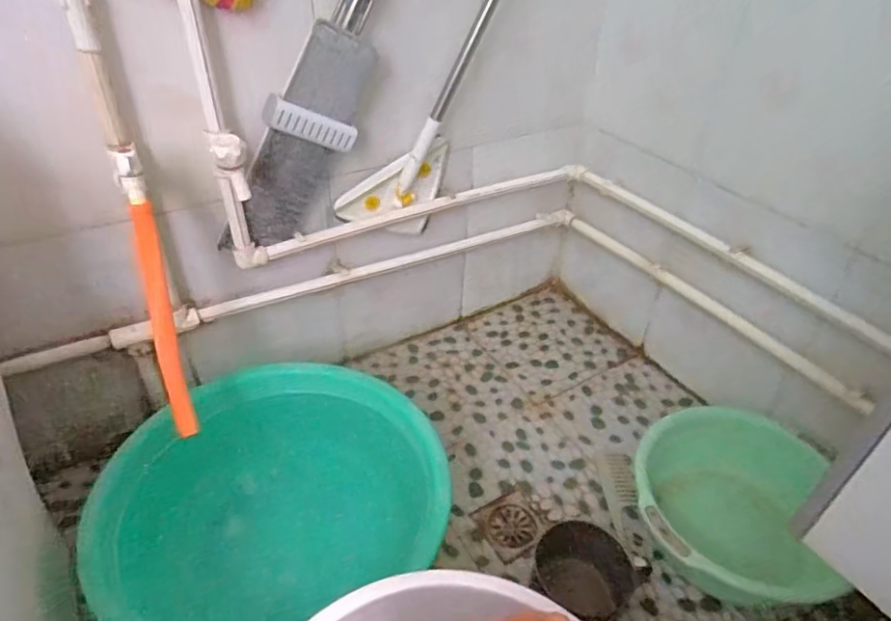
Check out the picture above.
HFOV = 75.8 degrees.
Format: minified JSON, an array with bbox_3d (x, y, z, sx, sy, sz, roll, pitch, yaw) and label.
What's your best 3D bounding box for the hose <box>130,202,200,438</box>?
[{"bbox_3d":[-0.364,0.017,0.740,0.031,0.299,0.021,-8,11,-10],"label":"hose"}]

